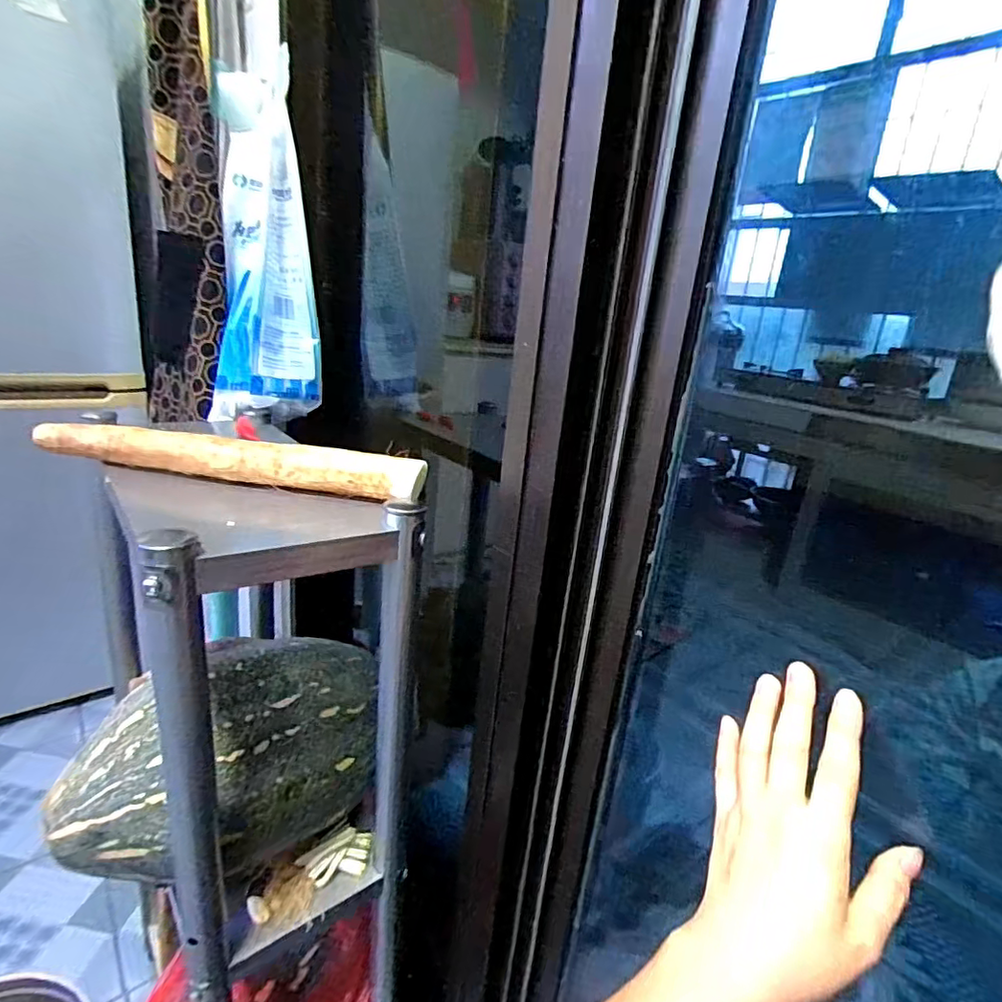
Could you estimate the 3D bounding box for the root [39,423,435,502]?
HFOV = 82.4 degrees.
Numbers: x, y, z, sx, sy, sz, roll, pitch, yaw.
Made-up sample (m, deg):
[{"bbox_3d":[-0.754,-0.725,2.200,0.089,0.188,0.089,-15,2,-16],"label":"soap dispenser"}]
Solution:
[{"bbox_3d":[-0.228,-0.036,0.490,0.331,0.036,0.034,6,19,2],"label":"root"}]

